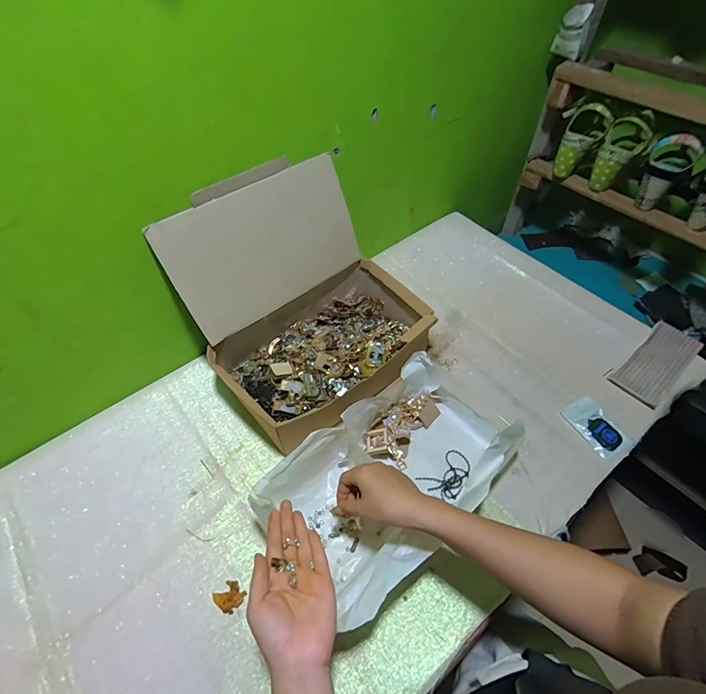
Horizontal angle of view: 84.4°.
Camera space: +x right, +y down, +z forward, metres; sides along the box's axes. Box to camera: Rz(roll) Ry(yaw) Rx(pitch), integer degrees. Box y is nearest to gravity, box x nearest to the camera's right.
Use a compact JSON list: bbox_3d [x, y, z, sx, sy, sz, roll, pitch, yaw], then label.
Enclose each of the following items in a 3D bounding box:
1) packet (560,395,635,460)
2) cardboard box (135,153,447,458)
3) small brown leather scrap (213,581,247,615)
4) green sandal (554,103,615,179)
[{"bbox_3d":[0.400,0.131,0.640,0.062,0.014,0.098,-24,57,-16],"label":"packet"},{"bbox_3d":[-0.067,-0.066,0.621,0.331,0.273,0.303,-36,61,-23],"label":"cardboard box"},{"bbox_3d":[-0.159,0.322,0.502,0.034,0.004,0.033,35,61,23],"label":"small brown leather scrap"},{"bbox_3d":[0.474,-0.442,0.835,0.089,0.140,0.075,39,29,25],"label":"green sandal"}]

